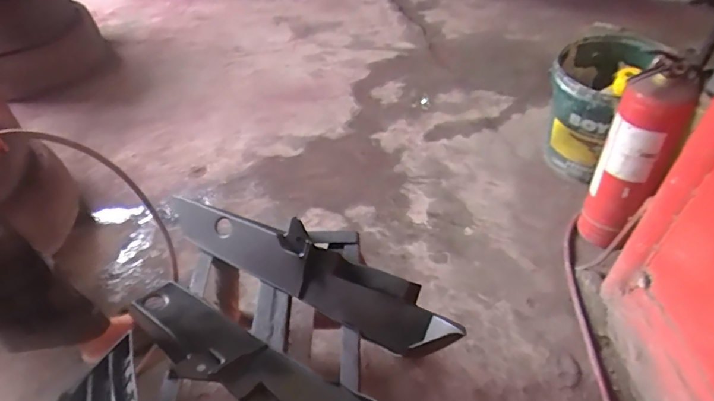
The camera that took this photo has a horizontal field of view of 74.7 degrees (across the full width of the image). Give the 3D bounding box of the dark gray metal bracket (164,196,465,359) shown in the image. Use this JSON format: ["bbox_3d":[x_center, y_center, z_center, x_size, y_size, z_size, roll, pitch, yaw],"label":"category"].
[{"bbox_3d":[-0.075,0.092,0.731,0.500,0.066,0.123,22,50,22],"label":"dark gray metal bracket"}]

